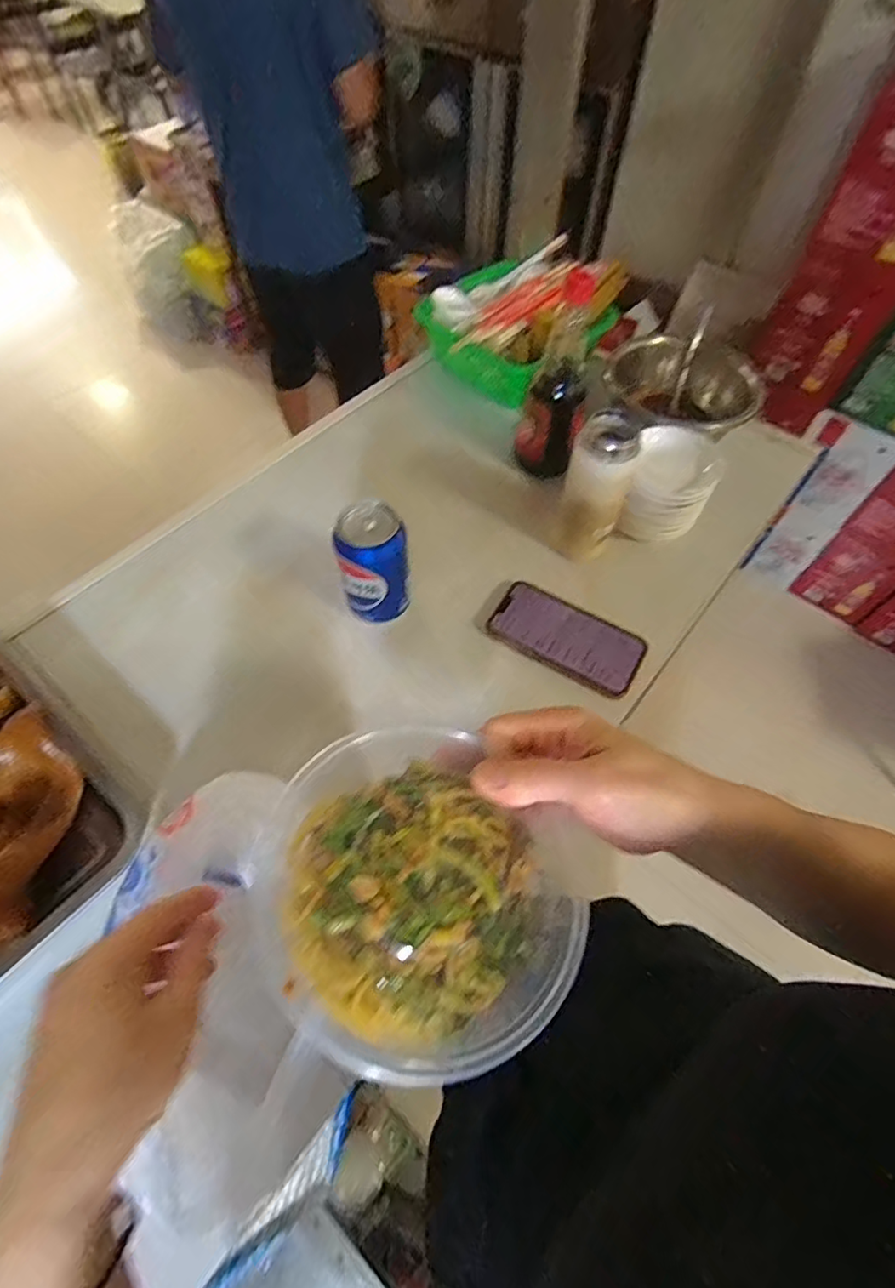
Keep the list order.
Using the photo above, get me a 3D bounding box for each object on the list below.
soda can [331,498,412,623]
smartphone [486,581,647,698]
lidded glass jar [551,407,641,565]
[{"bbox_3d":[-0.067,-0.072,0.517,0.064,0.110,0.060,1,59,-1],"label":"soda can"},{"bbox_3d":[0.117,-0.008,0.543,0.145,0.009,0.076,29,62,15],"label":"smartphone"},{"bbox_3d":[0.145,-0.151,0.551,0.060,0.145,0.055,1,59,-1],"label":"lidded glass jar"}]

